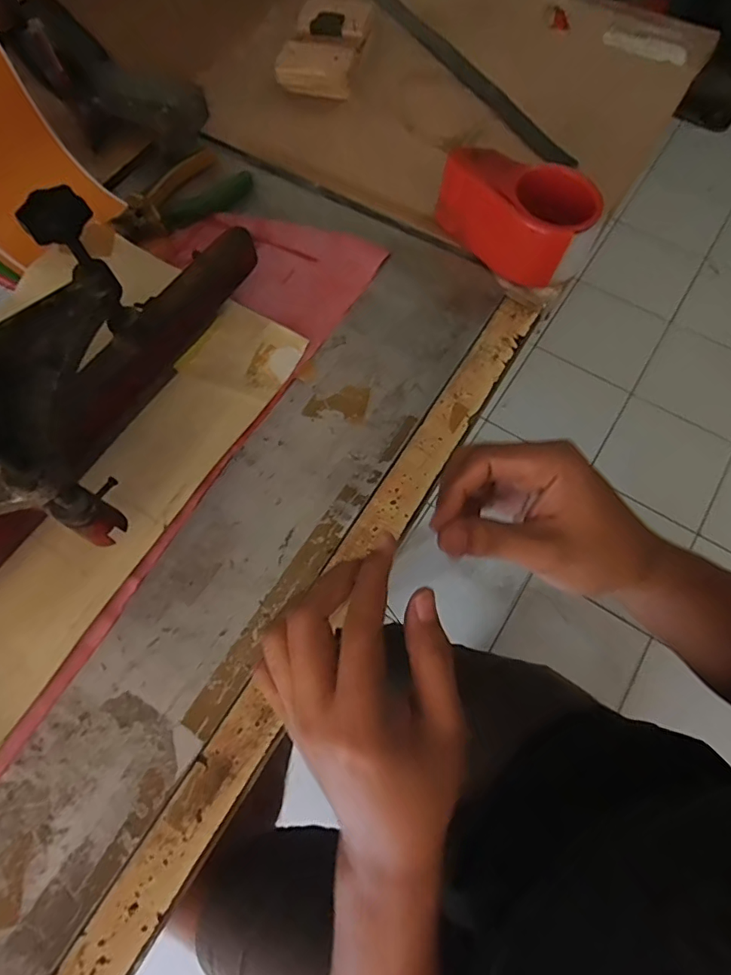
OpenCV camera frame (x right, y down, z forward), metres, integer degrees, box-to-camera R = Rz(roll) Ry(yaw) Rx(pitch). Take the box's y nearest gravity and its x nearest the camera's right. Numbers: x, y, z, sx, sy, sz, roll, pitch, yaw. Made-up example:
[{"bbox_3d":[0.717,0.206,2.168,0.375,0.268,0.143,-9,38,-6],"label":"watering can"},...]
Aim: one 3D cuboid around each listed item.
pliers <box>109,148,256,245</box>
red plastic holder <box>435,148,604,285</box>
[{"bbox_3d":[-0.178,-0.279,0.498,0.132,0.026,0.052,-42,73,-15],"label":"pliers"},{"bbox_3d":[0.134,-0.244,0.457,0.127,0.067,0.082,41,73,15],"label":"red plastic holder"}]

